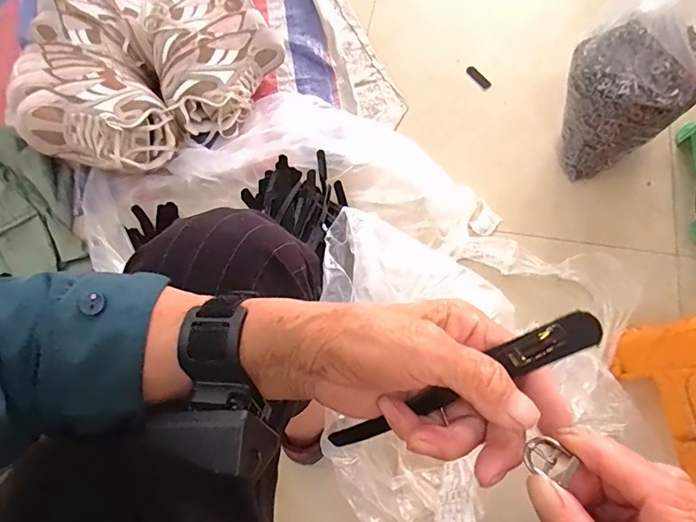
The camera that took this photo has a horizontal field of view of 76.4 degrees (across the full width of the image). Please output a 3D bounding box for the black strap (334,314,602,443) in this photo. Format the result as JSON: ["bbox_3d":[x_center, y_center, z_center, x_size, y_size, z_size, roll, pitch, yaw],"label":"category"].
[{"bbox_3d":[0.051,0.065,0.222,0.150,0.008,0.016,-34,67,23],"label":"black strap"}]

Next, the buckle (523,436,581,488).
[{"bbox_3d":[0.085,0.083,0.184,0.018,0.004,0.016,30,91,40],"label":"buckle"}]

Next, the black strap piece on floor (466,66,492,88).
[{"bbox_3d":[0.261,-0.368,0.885,0.022,0.007,0.062,-37,71,-11],"label":"black strap piece on floor"}]

